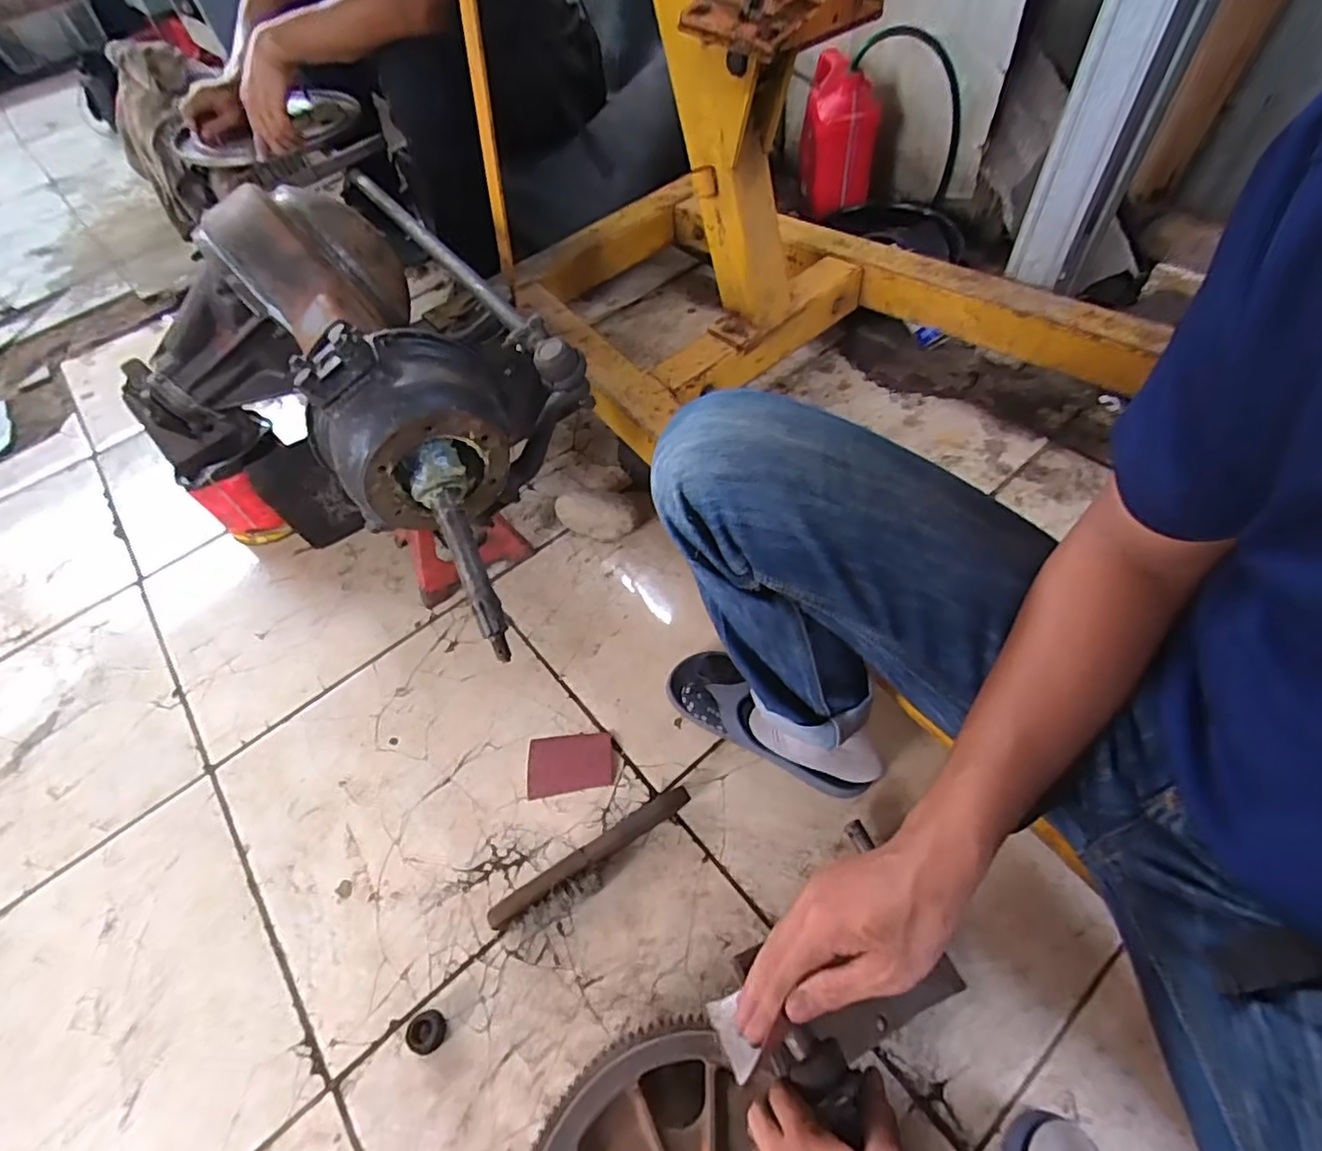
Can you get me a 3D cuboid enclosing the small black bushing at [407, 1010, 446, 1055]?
[{"bbox_3d":[-0.227,0.442,0.601,0.035,0.012,0.034,-3,54,5],"label":"small black bushing"}]

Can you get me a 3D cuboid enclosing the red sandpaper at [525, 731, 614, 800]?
[{"bbox_3d":[-0.110,0.225,0.749,0.102,0.010,0.069,-8,54,2],"label":"red sandpaper"}]

